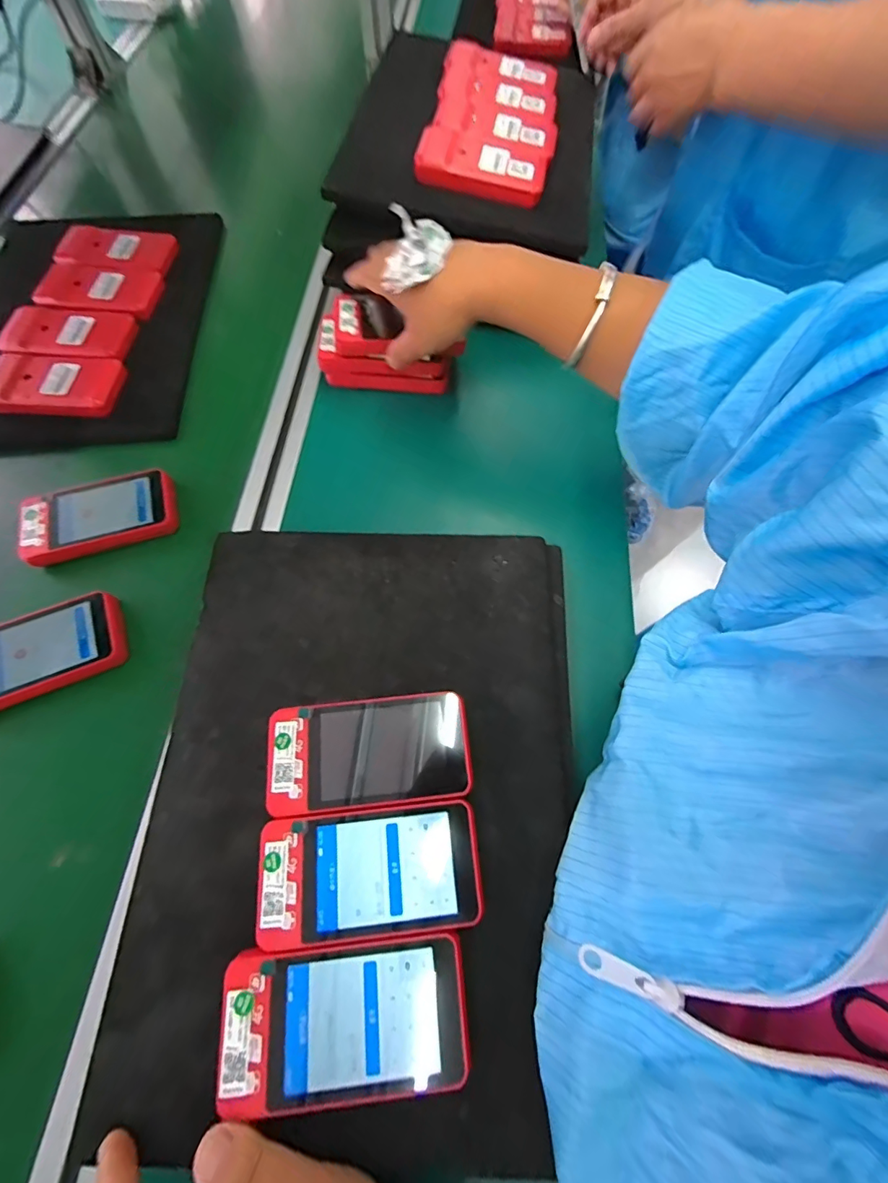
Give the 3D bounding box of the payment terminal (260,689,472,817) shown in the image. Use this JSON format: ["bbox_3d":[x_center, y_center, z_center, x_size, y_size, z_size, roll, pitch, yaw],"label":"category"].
[{"bbox_3d":[-0.046,0.098,0.285,0.117,0.016,0.060,-5,67,-2],"label":"payment terminal"}]

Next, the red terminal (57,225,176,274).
[{"bbox_3d":[-0.369,-0.385,0.528,0.132,0.019,0.063,7,67,3],"label":"red terminal"}]

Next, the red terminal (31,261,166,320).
[{"bbox_3d":[-0.371,-0.324,0.505,0.132,0.015,0.067,6,67,2],"label":"red terminal"}]

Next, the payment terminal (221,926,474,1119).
[{"bbox_3d":[-0.049,0.212,0.234,0.118,0.017,0.061,-4,67,-2],"label":"payment terminal"}]

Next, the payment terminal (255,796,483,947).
[{"bbox_3d":[-0.040,0.155,0.259,0.118,0.015,0.061,-6,67,-3],"label":"payment terminal"}]

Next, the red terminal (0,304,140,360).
[{"bbox_3d":[-0.383,-0.263,0.476,0.131,0.013,0.067,4,67,1],"label":"red terminal"}]

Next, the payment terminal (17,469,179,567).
[{"bbox_3d":[-0.294,-0.065,0.399,0.119,0.016,0.064,-16,68,-7],"label":"payment terminal"}]

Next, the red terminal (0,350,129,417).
[{"bbox_3d":[-0.378,-0.200,0.453,0.128,0.017,0.067,6,67,2],"label":"red terminal"}]

